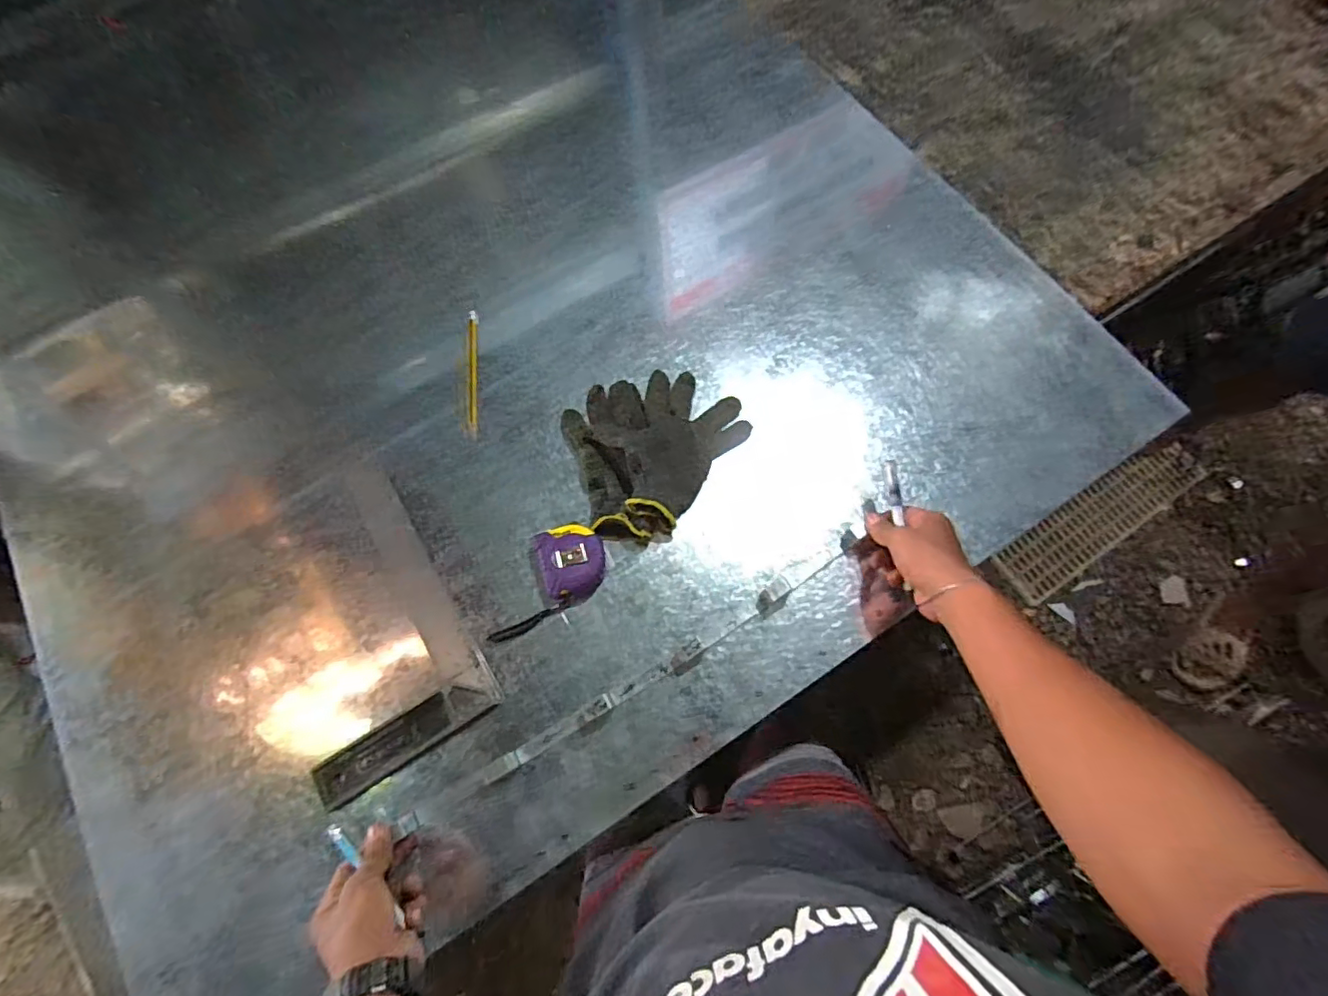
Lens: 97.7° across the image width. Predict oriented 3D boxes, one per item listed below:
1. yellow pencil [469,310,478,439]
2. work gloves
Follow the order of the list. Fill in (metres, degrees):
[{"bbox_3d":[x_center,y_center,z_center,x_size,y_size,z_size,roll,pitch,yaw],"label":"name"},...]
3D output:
[{"bbox_3d":[-0.233,-0.155,0.707,0.010,0.007,0.169,-6,71,1],"label":"yellow pencil"},{"bbox_3d":[-0.002,-0.061,0.646,0.195,0.051,0.188,-1,71,2],"label":"work gloves"}]

